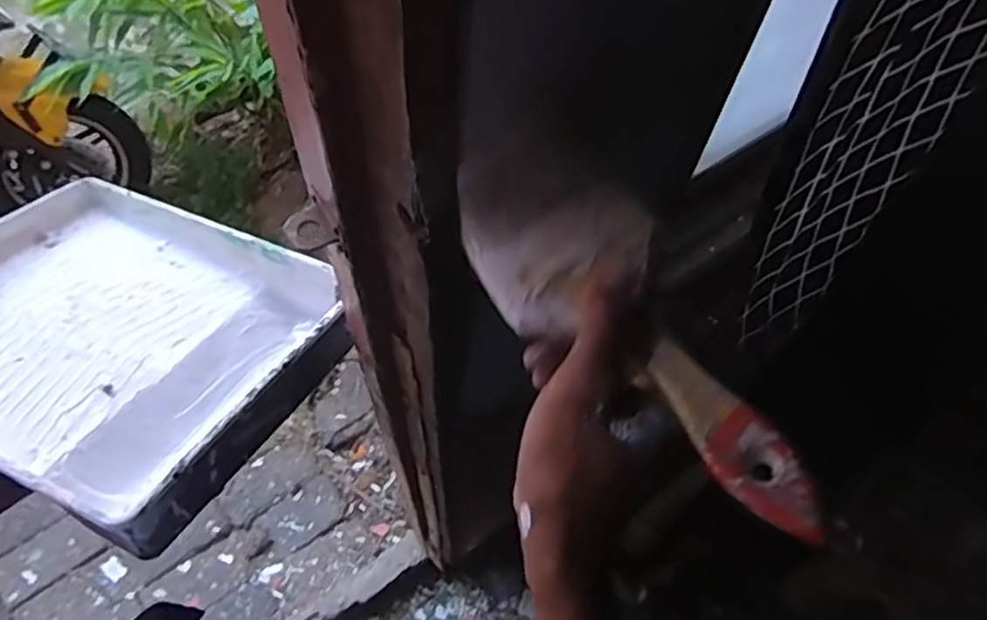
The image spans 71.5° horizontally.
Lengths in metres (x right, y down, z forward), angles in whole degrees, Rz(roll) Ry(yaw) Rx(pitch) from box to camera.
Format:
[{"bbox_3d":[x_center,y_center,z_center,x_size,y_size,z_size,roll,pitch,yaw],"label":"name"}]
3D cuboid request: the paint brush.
[{"bbox_3d":[0.057,0.006,0.261,0.063,0.027,0.177,-32,55,-19],"label":"paint brush"}]

